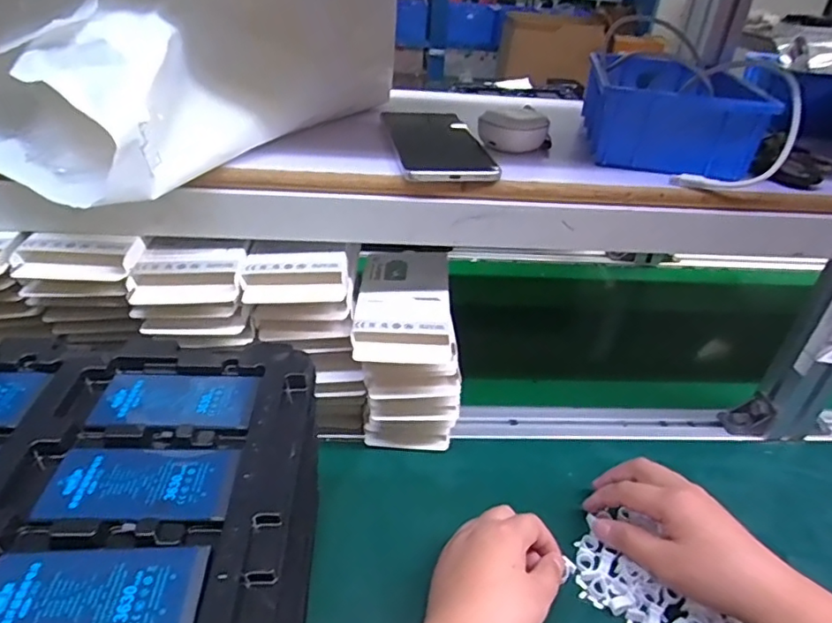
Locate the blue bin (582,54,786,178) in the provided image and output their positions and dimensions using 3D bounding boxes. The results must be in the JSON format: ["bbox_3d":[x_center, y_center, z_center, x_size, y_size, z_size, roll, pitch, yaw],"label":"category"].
[{"bbox_3d":[0.223,-0.187,0.515,0.126,0.068,0.189,9,34,6],"label":"blue bin"}]

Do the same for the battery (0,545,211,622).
[{"bbox_3d":[-0.133,0.116,0.230,0.087,0.004,0.044,1,33,-6],"label":"battery"}]

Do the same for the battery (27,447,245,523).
[{"bbox_3d":[-0.134,0.084,0.279,0.086,0.004,0.043,2,33,-4],"label":"battery"}]

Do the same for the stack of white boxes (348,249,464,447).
[{"bbox_3d":[-0.010,0.037,0.521,0.094,0.127,0.138,1,34,-6],"label":"stack of white boxes"}]

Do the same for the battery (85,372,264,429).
[{"bbox_3d":[-0.137,0.050,0.329,0.086,0.004,0.046,3,33,-3],"label":"battery"}]

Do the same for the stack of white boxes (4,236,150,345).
[{"bbox_3d":[-0.251,-0.014,0.437,0.083,0.081,0.050,5,33,0],"label":"stack of white boxes"}]

